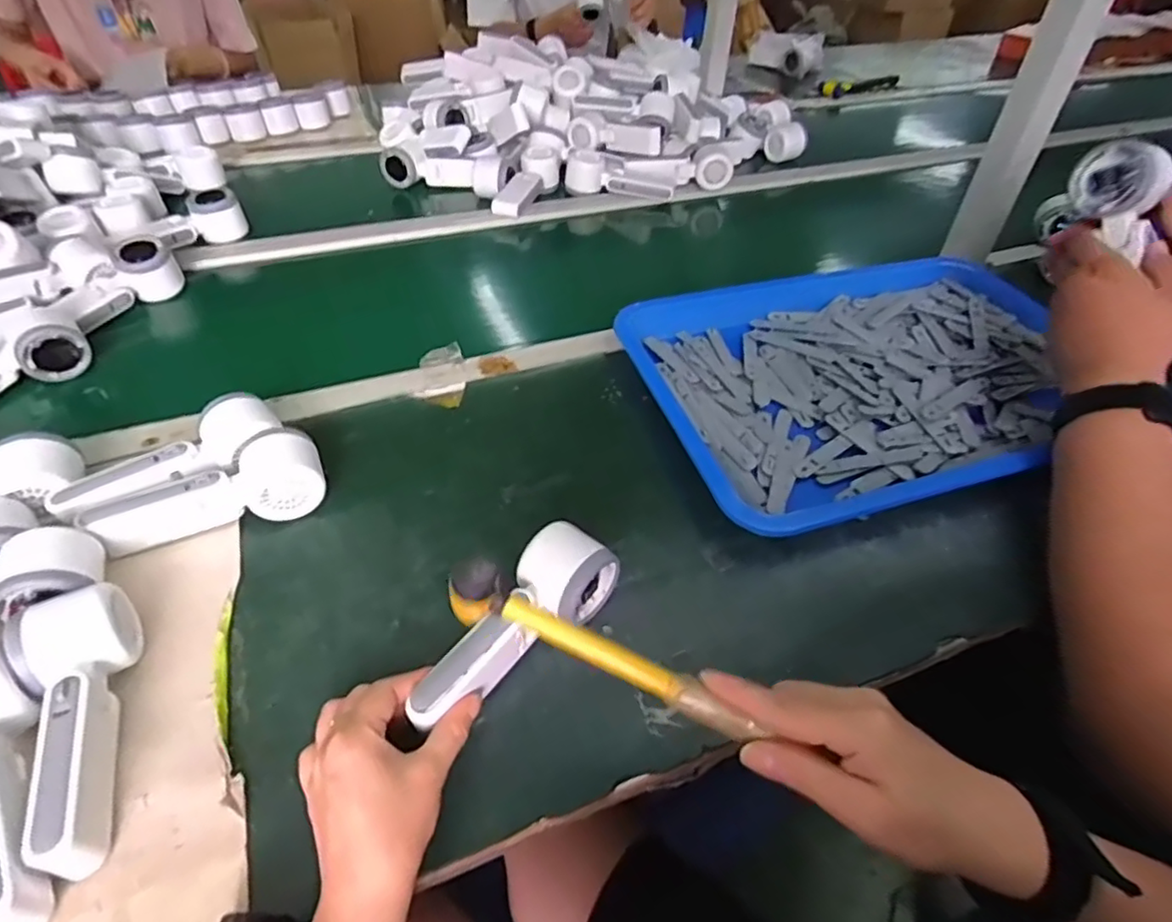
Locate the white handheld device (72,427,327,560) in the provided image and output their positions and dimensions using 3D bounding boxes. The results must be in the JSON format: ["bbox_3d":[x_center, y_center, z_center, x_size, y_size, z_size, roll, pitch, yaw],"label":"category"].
[{"bbox_3d":[-0.290,0.029,0.487,0.164,0.048,0.066,-23,53,-22],"label":"white handheld device"}]

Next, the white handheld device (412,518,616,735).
[{"bbox_3d":[-0.051,0.108,0.420,0.059,0.042,0.164,33,49,25],"label":"white handheld device"}]

